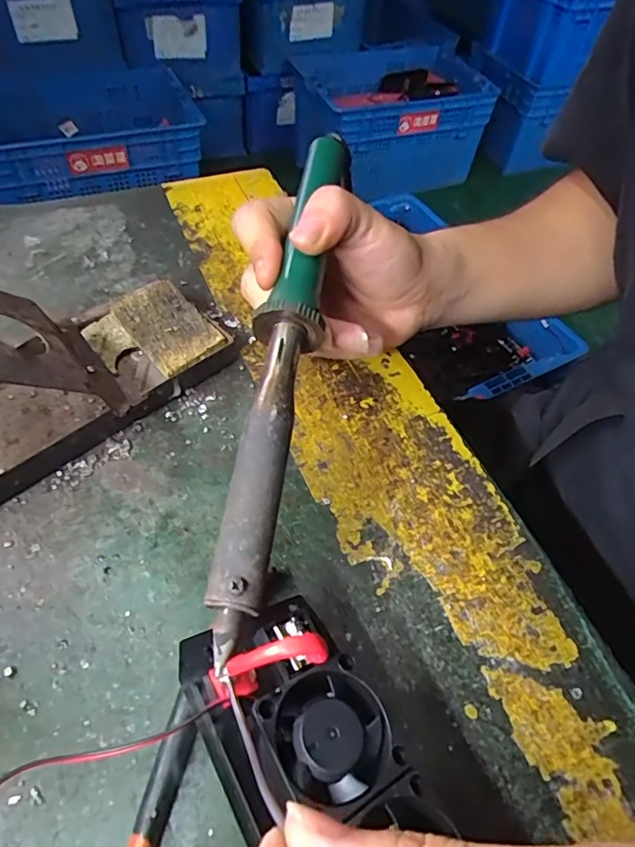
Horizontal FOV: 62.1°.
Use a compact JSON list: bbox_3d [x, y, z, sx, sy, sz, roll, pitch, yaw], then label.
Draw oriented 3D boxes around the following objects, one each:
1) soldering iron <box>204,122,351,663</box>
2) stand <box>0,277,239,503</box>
[{"bbox_3d":[-0.014,-0.039,0.231,0.024,0.017,0.260,9,63,2],"label":"soldering iron"},{"bbox_3d":[-0.128,-0.031,0.252,0.072,0.080,0.177,35,57,21],"label":"stand"}]

